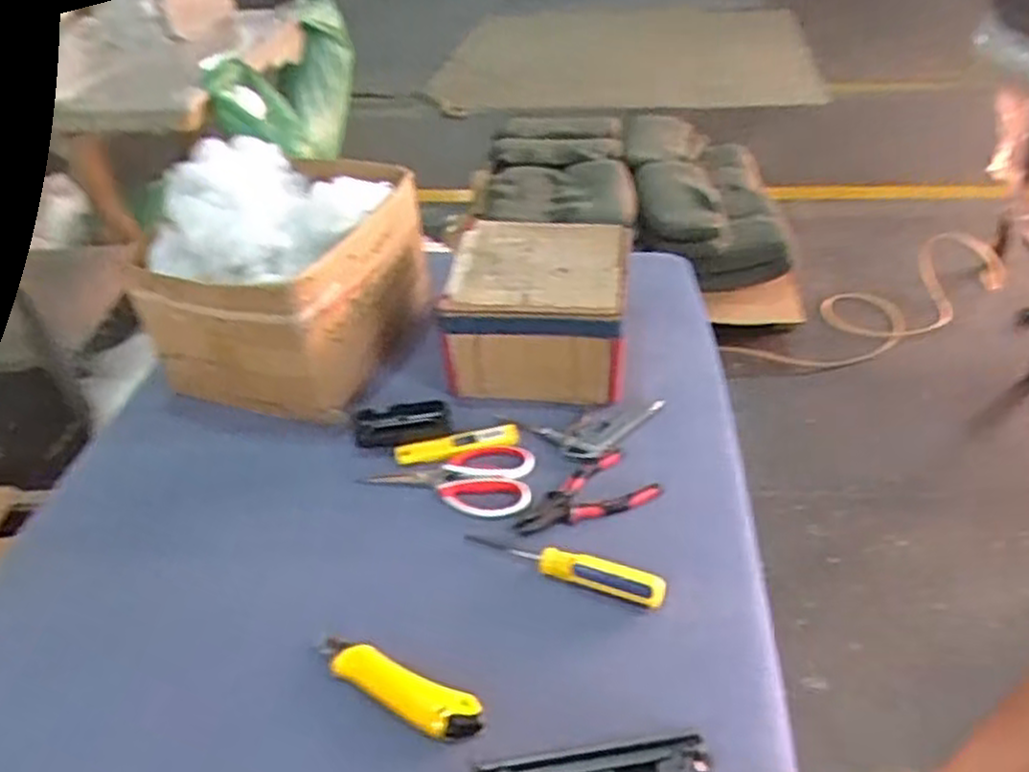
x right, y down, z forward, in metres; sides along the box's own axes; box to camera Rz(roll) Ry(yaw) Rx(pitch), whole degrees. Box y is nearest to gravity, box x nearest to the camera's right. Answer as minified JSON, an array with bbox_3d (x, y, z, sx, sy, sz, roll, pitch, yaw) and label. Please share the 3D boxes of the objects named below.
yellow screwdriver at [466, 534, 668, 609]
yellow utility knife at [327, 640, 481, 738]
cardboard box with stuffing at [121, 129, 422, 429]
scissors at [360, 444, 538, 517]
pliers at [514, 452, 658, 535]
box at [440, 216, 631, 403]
[{"bbox_3d":[0.044,0.168,0.718,0.194,0.025,0.029,11,40,19],"label":"yellow screwdriver"},{"bbox_3d":[-0.097,0.250,0.634,0.152,0.013,0.038,15,42,23],"label":"yellow utility knife"},{"bbox_3d":[-0.286,-0.142,0.953,0.267,0.221,0.278,6,39,13],"label":"cardboard box with stuffing"},{"bbox_3d":[-0.071,0.096,0.819,0.177,0.007,0.097,0,38,6],"label":"scissors"},{"bbox_3d":[0.071,0.119,0.786,0.145,0.012,0.075,-24,42,-23],"label":"pliers"},{"bbox_3d":[0.031,-0.099,0.959,0.209,0.121,0.215,1,38,7],"label":"box"}]

